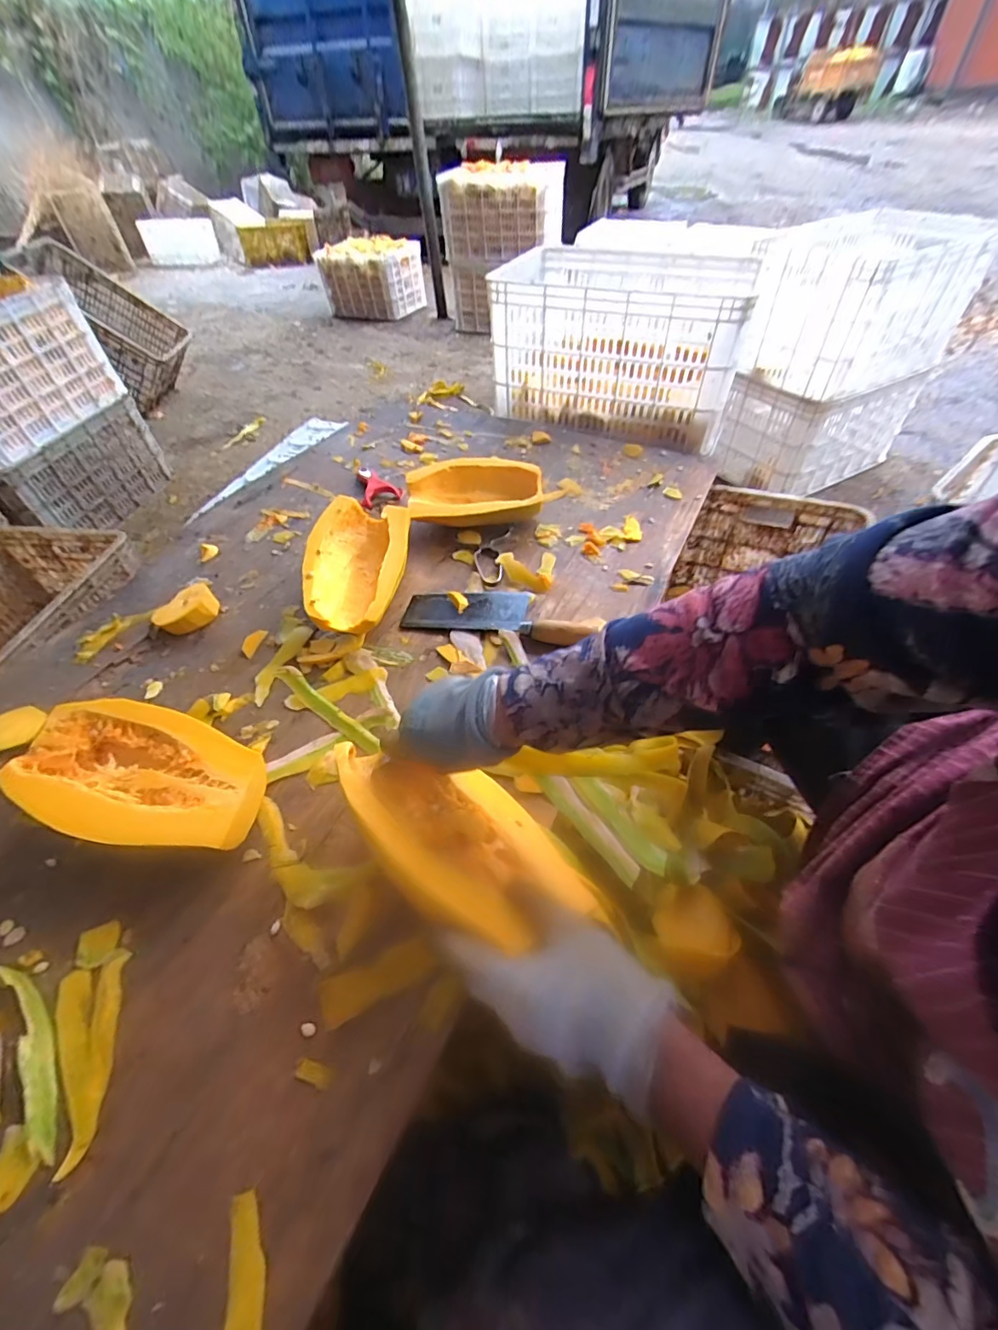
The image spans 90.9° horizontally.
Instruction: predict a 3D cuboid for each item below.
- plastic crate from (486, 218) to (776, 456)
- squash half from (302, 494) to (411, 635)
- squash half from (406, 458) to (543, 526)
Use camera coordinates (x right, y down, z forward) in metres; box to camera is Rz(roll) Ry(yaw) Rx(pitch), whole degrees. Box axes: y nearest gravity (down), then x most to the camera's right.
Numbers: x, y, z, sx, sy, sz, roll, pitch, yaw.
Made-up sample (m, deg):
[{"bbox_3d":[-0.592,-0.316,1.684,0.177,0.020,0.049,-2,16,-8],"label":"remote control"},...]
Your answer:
[{"bbox_3d":[0.269,-0.723,1.109,0.493,0.269,0.390,14,53,16],"label":"plastic crate"},{"bbox_3d":[-0.191,-0.133,0.680,0.125,0.090,0.221,-2,48,2],"label":"squash half"},{"bbox_3d":[-0.038,-0.279,0.807,0.216,0.065,0.127,-4,48,-1],"label":"squash half"}]

